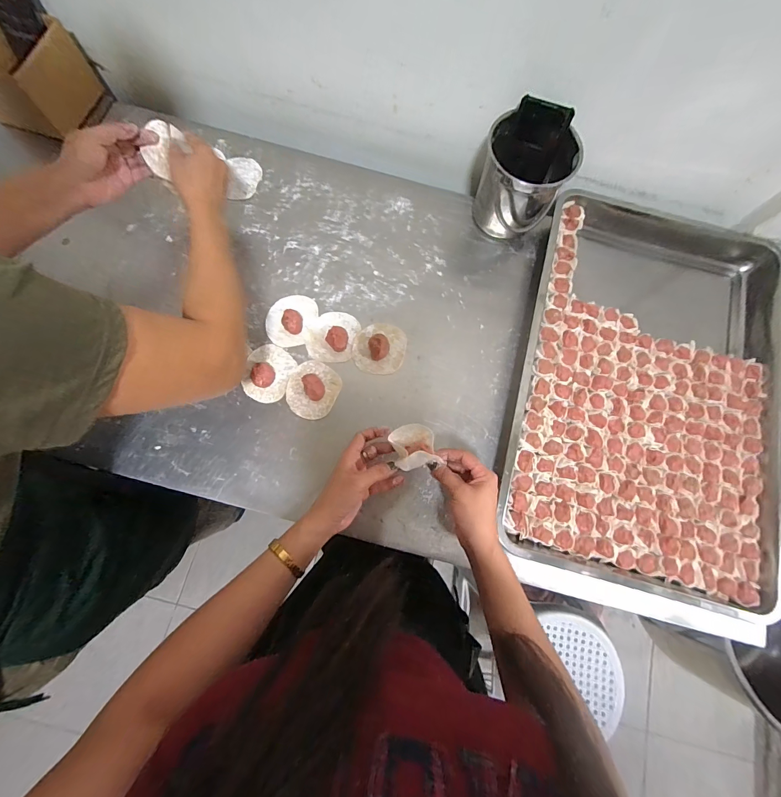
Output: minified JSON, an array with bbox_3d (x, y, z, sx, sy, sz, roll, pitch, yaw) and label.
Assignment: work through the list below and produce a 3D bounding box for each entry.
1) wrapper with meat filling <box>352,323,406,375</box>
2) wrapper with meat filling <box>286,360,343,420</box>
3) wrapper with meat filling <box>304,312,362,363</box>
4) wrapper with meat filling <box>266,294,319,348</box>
[{"bbox_3d":[-0.017,-0.081,0.548,0.077,0.023,0.082,1,76,-3],"label":"wrapper with meat filling"},{"bbox_3d":[-0.119,-0.015,0.535,0.076,0.019,0.085,25,76,3],"label":"wrapper with meat filling"},{"bbox_3d":[-0.091,-0.100,0.554,0.073,0.021,0.085,17,76,1],"label":"wrapper with meat filling"},{"bbox_3d":[-0.158,-0.126,0.557,0.073,0.021,0.089,21,76,2],"label":"wrapper with meat filling"}]

